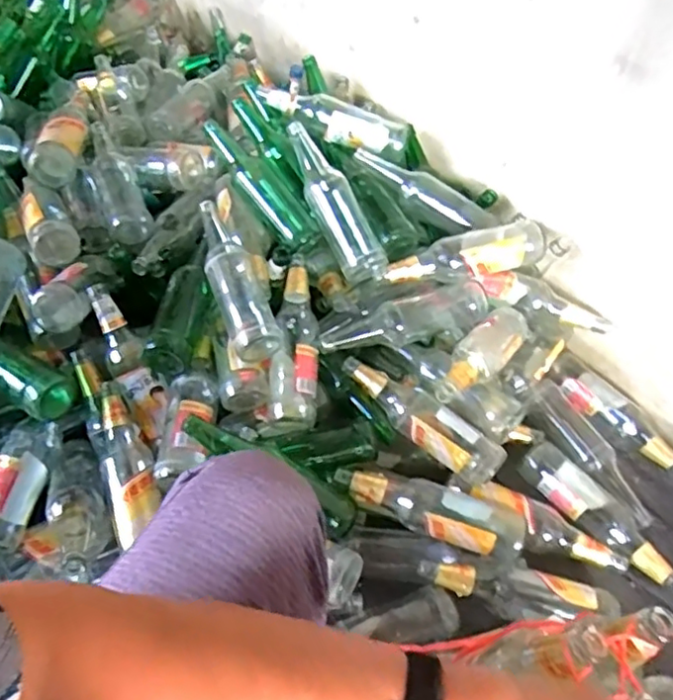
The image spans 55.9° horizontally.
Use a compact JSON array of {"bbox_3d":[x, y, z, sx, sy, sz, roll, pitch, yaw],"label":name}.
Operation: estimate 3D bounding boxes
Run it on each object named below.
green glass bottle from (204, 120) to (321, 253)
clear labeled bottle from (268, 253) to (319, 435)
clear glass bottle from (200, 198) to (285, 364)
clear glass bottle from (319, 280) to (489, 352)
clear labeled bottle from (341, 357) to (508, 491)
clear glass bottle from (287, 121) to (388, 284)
[{"bbox_3d":[-0.124,-0.263,1.034,0.076,0.069,0.263,-34,78,-25],"label":"green glass bottle"},{"bbox_3d":[-0.062,-0.011,0.947,0.069,0.072,0.273,1,70,-1],"label":"clear labeled bottle"},{"bbox_3d":[-0.153,-0.110,0.936,0.074,0.055,0.268,-16,66,-15],"label":"clear glass bottle"},{"bbox_3d":[0.101,-0.043,0.986,0.272,0.069,0.093,-22,55,-18],"label":"clear glass bottle"},{"bbox_3d":[0.124,0.099,0.948,0.261,0.063,0.089,38,58,10],"label":"clear labeled bottle"},{"bbox_3d":[-0.009,-0.230,1.002,0.071,0.068,0.274,-23,81,-19],"label":"clear glass bottle"}]

